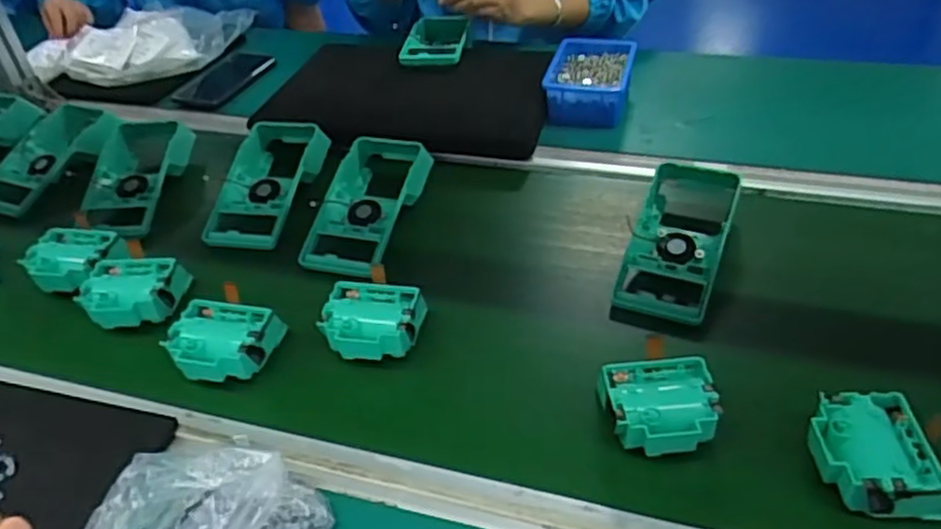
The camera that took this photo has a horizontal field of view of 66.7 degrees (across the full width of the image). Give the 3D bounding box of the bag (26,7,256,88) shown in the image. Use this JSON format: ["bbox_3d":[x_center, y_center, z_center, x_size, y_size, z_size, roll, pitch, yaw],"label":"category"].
[{"bbox_3d":[-0.494,-0.336,1.075,0.317,0.043,0.162,-14,39,-7],"label":"bag"}]

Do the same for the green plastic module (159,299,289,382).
[{"bbox_3d":[-0.202,0.065,0.587,0.080,0.037,0.071,1,43,7],"label":"green plastic module"}]

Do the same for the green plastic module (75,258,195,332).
[{"bbox_3d":[-0.305,0.027,0.643,0.076,0.034,0.073,-6,39,3],"label":"green plastic module"}]

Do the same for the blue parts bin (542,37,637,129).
[{"bbox_3d":[0.150,-0.228,0.888,0.095,0.054,0.163,8,41,14],"label":"blue parts bin"}]

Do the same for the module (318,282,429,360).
[{"bbox_3d":[-0.082,0.050,0.594,0.078,0.041,0.068,3,43,9],"label":"module"}]

